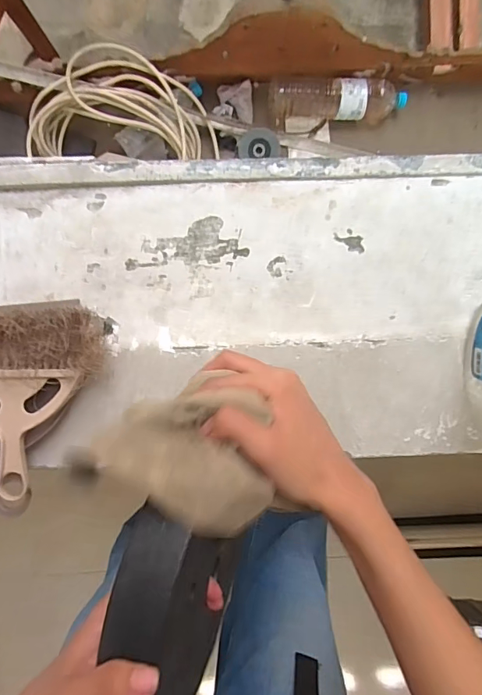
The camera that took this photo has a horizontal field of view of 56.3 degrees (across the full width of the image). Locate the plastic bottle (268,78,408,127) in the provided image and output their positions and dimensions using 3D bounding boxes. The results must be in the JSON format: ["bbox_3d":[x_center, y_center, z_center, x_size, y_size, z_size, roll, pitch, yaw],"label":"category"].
[{"bbox_3d":[0.222,-0.564,1.028,0.305,0.079,0.093,1,95,-2],"label":"plastic bottle"}]

